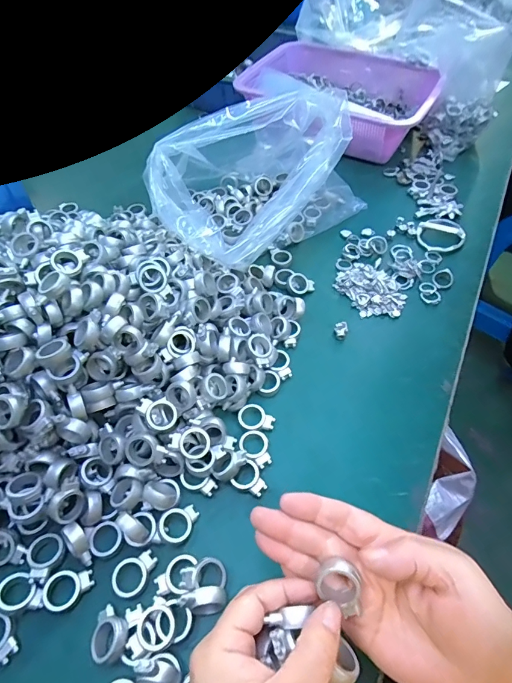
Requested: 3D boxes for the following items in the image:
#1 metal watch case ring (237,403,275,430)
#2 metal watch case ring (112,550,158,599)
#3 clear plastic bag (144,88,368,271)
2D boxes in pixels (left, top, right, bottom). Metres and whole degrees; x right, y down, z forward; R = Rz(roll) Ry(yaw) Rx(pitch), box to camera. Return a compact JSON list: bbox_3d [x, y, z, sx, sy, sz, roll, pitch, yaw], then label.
[{"bbox_3d":[0.001,0.073,0.370,0.035,0.006,0.025,14,59,6],"label":"metal watch case ring"},{"bbox_3d":[-0.092,0.178,0.298,0.034,0.005,0.026,-23,62,-16],"label":"metal watch case ring"},{"bbox_3d":[-0.020,-0.231,0.492,0.265,0.145,0.239,-38,65,-23],"label":"clear plastic bag"}]

